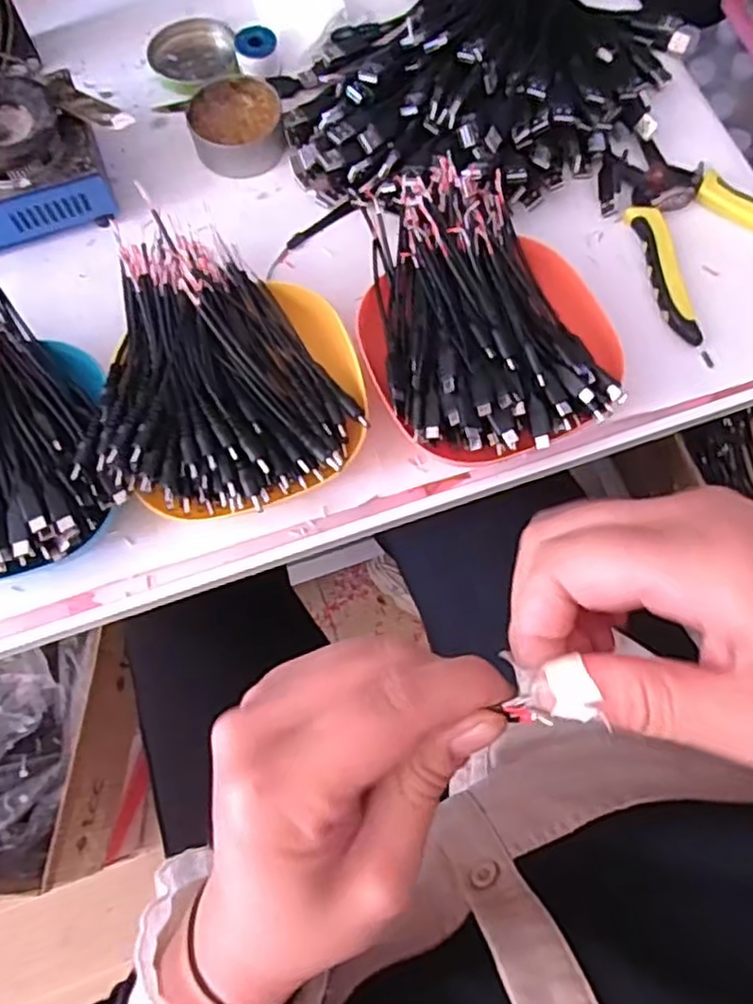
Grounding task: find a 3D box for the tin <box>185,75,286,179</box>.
[{"bbox_3d":[-0.096,-0.259,0.491,0.062,0.023,0.061,0,72,1],"label":"tin"}]

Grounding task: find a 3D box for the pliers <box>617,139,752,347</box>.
[{"bbox_3d":[0.209,-0.180,0.462,0.115,0.013,0.138,-28,74,-8],"label":"pliers"}]

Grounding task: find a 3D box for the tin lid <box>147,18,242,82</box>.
[{"bbox_3d":[-0.137,-0.337,0.531,0.063,0.009,0.052,-8,72,-2],"label":"tin lid"}]

